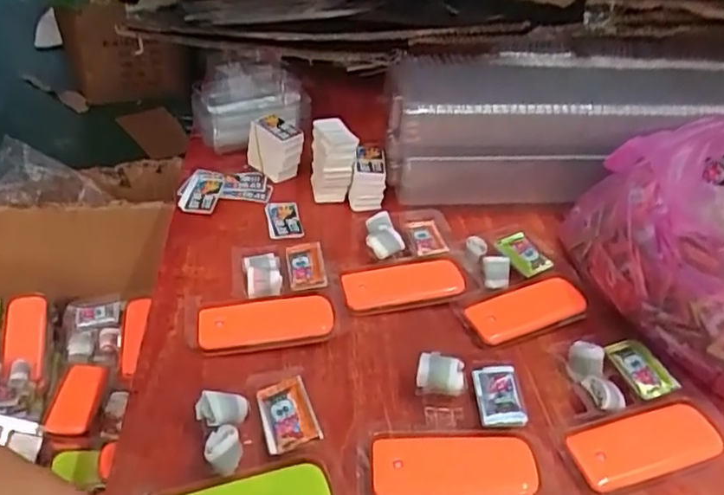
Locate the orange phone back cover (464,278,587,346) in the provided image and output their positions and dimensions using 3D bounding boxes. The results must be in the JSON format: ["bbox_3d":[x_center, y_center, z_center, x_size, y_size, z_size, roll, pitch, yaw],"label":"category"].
[{"bbox_3d":[0.138,0.053,0.534,0.103,0.014,0.041,-12,41,-21],"label":"orange phone back cover"}]

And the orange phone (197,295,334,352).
[{"bbox_3d":[-0.076,0.058,0.499,0.104,0.007,0.041,-8,53,-3],"label":"orange phone"}]

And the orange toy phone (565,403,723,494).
[{"bbox_3d":[0.193,0.135,0.435,0.102,0.017,0.043,-7,39,-15],"label":"orange toy phone"}]

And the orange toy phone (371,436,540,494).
[{"bbox_3d":[0.059,0.142,0.410,0.104,0.018,0.041,2,38,-4],"label":"orange toy phone"}]

